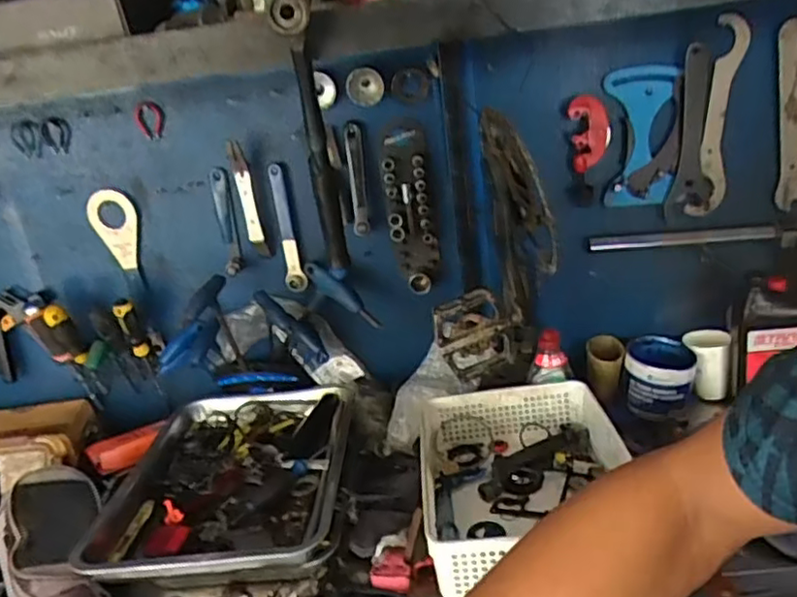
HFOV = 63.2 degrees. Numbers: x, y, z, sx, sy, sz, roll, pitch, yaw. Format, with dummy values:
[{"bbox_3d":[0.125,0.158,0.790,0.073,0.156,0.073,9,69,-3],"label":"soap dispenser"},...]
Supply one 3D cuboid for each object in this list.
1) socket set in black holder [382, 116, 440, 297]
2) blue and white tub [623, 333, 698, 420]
[{"bbox_3d":[0.018,-0.135,0.986,0.074,0.242,0.030,-7,22,2],"label":"socket set in black holder"},{"bbox_3d":[0.408,0.121,1.017,0.103,0.084,0.118,4,25,26],"label":"blue and white tub"}]

